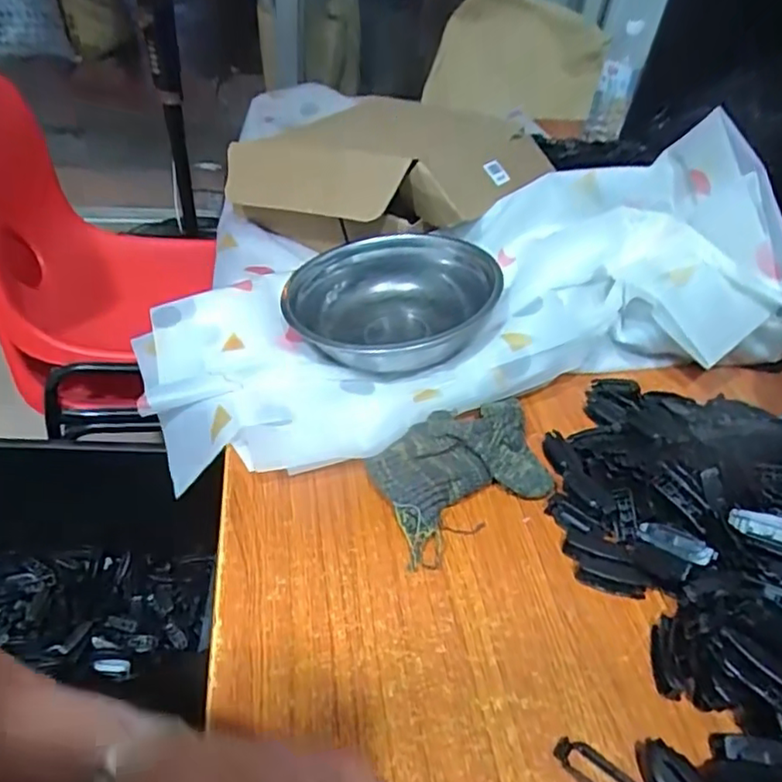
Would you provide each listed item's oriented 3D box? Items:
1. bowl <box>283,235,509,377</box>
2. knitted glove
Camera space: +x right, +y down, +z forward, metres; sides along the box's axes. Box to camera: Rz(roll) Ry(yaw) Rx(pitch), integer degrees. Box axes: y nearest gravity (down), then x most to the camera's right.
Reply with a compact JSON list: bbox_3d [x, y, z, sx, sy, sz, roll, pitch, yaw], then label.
[{"bbox_3d":[-0.002,-0.085,0.631,0.197,0.086,0.197,4,41,-3],"label":"bowl"},{"bbox_3d":[0.059,0.058,0.492,0.149,0.045,0.094,-19,47,-27],"label":"knitted glove"}]

